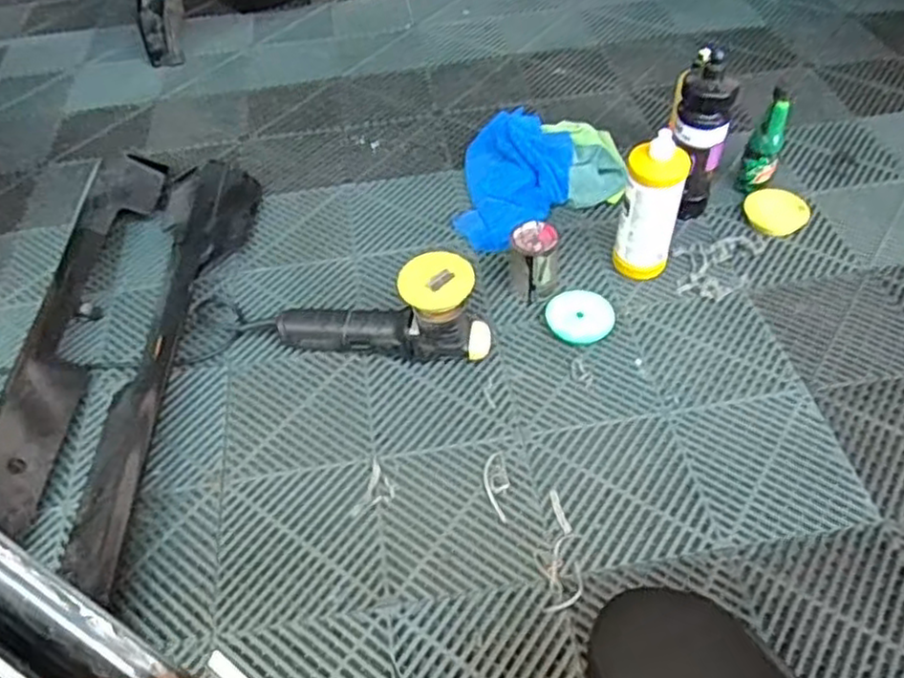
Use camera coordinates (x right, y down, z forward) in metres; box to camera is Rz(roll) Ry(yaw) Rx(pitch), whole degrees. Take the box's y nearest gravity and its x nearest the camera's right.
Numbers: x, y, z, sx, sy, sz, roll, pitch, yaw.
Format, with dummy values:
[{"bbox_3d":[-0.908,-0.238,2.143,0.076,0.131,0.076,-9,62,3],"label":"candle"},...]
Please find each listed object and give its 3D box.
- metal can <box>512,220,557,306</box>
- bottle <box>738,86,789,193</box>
[{"bbox_3d":[0.128,-0.118,1.107,0.069,0.102,0.073,-2,51,2],"label":"metal can"},{"bbox_3d":[0.516,-0.317,1.194,0.057,0.168,0.057,18,54,17],"label":"bottle"}]

